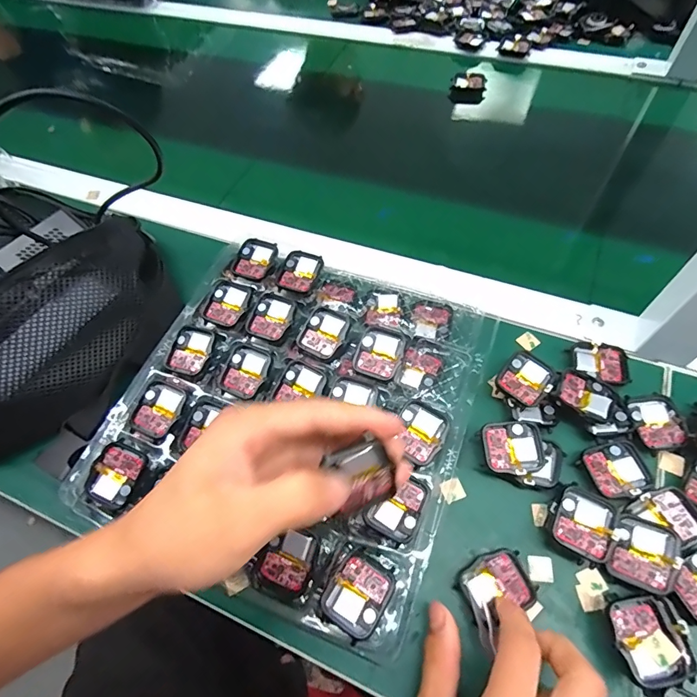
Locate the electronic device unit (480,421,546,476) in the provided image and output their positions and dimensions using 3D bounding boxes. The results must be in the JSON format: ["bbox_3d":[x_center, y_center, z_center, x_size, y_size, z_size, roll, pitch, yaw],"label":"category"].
[{"bbox_3d":[0.123,0.074,0.320,0.045,0.009,0.038,-5,60,1],"label":"electronic device unit"}]

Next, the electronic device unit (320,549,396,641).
[{"bbox_3d":[0.007,0.155,0.273,0.037,0.007,0.042,29,66,19],"label":"electronic device unit"}]

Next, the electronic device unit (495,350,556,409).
[{"bbox_3d":[0.144,0.024,0.347,0.037,0.007,0.042,38,69,23],"label":"electronic device unit"}]

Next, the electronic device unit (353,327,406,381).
[{"bbox_3d":[0.026,0.005,0.357,0.035,0.015,0.039,20,63,15],"label":"electronic device unit"}]

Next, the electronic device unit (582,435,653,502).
[{"bbox_3d":[0.197,0.088,0.313,0.041,0.007,0.039,-21,60,-8],"label":"electronic device unit"}]

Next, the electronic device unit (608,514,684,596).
[{"bbox_3d":[0.191,0.132,0.278,0.035,0.015,0.042,26,65,18],"label":"electronic device unit"}]

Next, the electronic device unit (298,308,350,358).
[{"bbox_3d":[-0.021,-0.014,0.369,0.035,0.008,0.039,21,64,16],"label":"electronic device unit"}]

